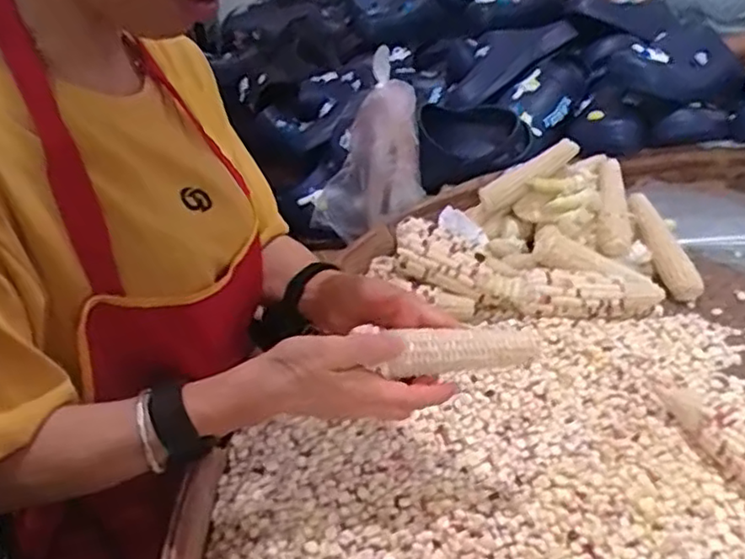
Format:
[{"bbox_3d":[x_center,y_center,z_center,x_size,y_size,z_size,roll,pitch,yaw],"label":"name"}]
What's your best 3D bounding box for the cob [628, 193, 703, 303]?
[{"bbox_3d":[0.363,-0.045,0.841,0.037,0.027,0.151,-13,66,-15],"label":"cob"}]

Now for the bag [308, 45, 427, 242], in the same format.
[{"bbox_3d":[0.008,-0.159,0.940,0.083,0.287,0.136,-29,70,-36],"label":"bag"}]

